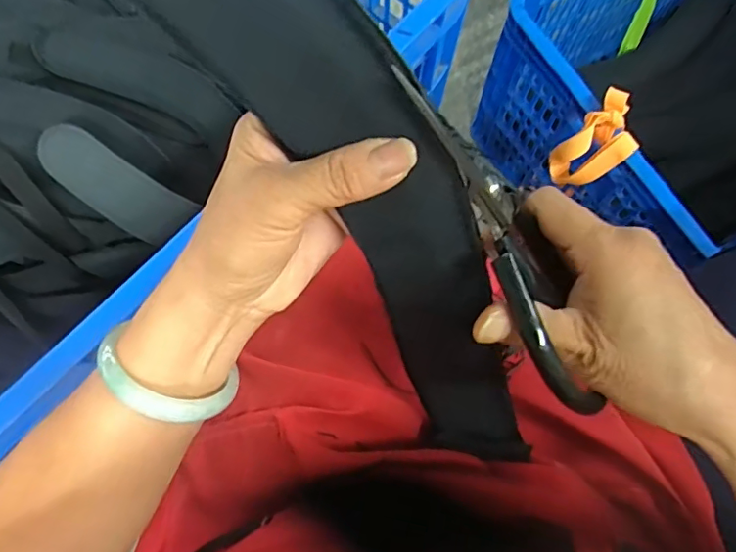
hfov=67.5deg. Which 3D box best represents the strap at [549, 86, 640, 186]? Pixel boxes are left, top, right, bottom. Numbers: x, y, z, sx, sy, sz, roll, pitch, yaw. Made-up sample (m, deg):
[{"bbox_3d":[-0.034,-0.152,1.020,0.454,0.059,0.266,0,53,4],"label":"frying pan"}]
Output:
[{"bbox_3d":[0.262,-0.149,0.624,0.088,0.096,0.062,-43,79,-9],"label":"strap"}]

